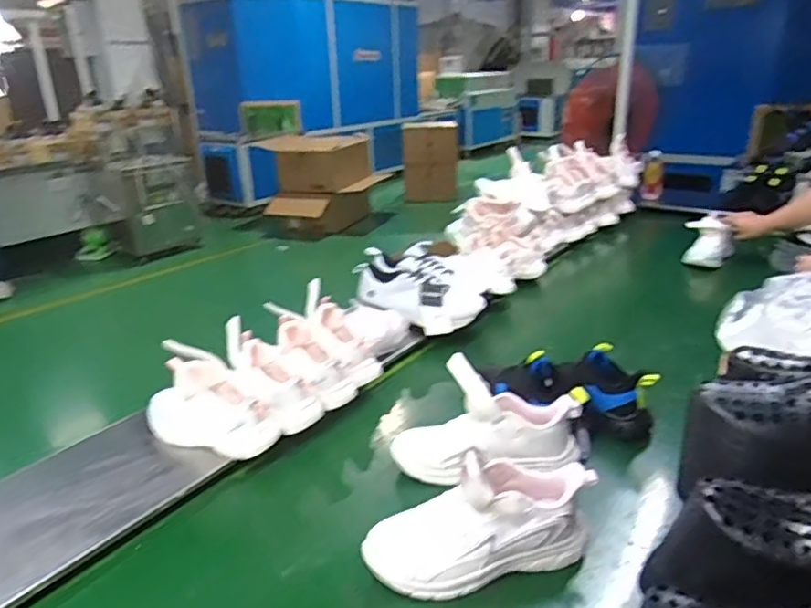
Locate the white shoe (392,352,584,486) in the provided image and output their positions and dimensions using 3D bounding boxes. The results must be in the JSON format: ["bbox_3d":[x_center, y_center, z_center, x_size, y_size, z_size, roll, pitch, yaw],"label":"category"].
[{"bbox_3d":[0.126,0.170,0.871,0.285,0.155,0.091,-1,21,5],"label":"white shoe"}]

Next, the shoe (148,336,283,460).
[{"bbox_3d":[-0.302,0.161,0.931,0.211,0.151,0.091,5,22,19],"label":"shoe"}]

